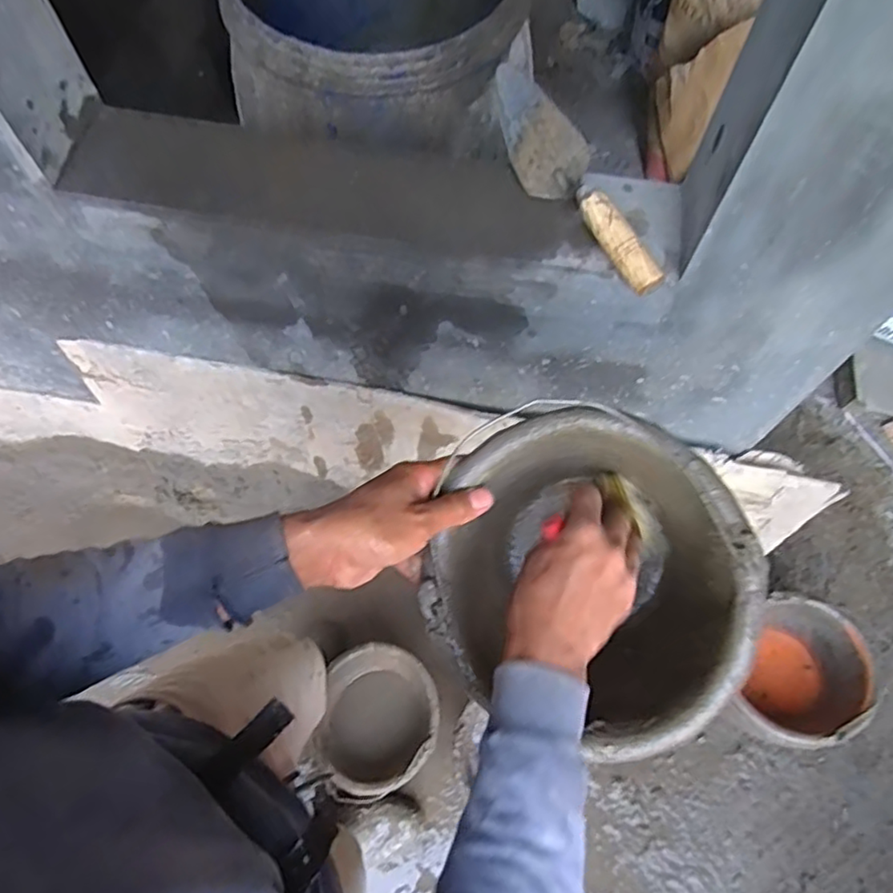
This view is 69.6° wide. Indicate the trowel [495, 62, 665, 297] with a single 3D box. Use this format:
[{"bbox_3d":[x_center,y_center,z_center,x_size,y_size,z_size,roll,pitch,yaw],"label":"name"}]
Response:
[{"bbox_3d":[0.143,-0.294,0.698,0.083,0.060,0.306,-31,69,-14],"label":"trowel"}]

